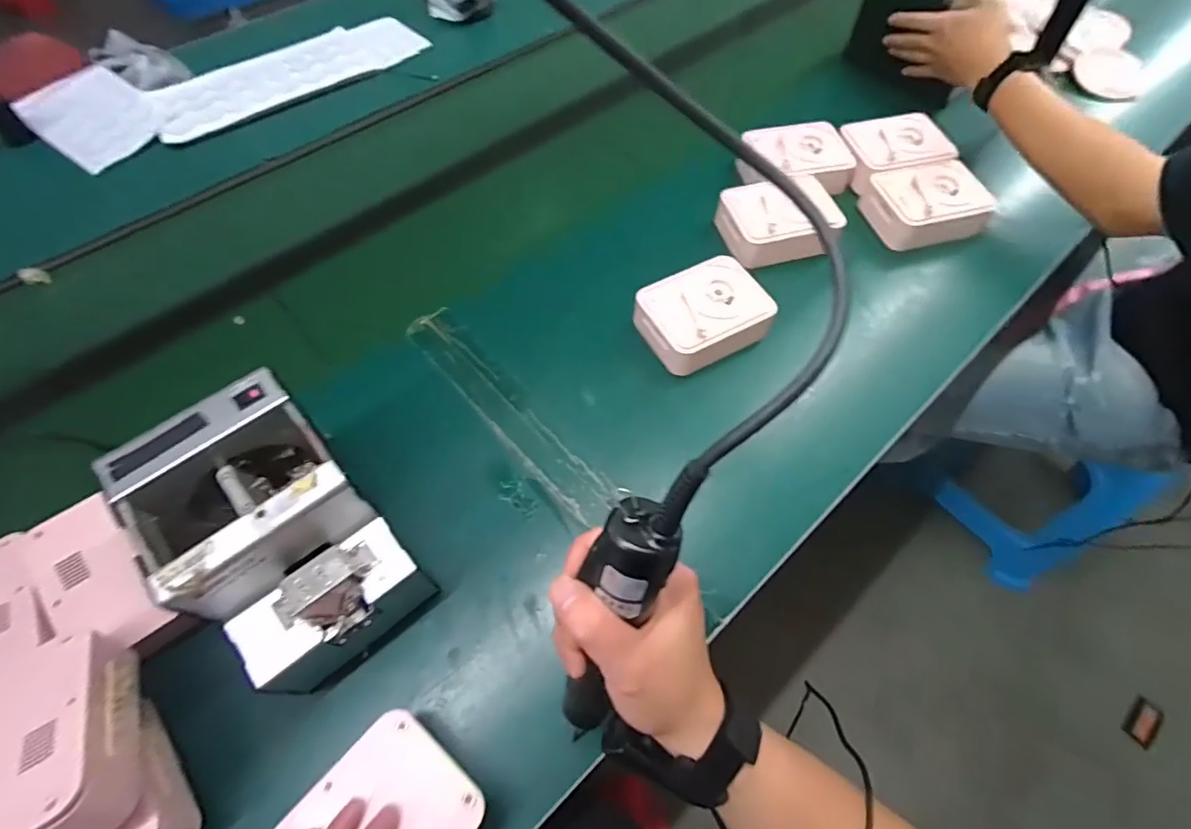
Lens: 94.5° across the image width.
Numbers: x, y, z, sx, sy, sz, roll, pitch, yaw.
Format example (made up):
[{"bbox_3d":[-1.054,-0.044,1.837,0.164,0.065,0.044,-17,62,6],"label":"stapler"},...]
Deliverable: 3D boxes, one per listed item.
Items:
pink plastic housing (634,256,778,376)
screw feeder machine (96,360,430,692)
[{"bbox_3d":[0.118,-0.107,0.598,0.133,0.046,0.108,-26,62,-14],"label":"pink plastic housing"},{"bbox_3d":[-0.233,0.093,0.415,0.122,0.154,0.165,-38,65,-20],"label":"screw feeder machine"}]

